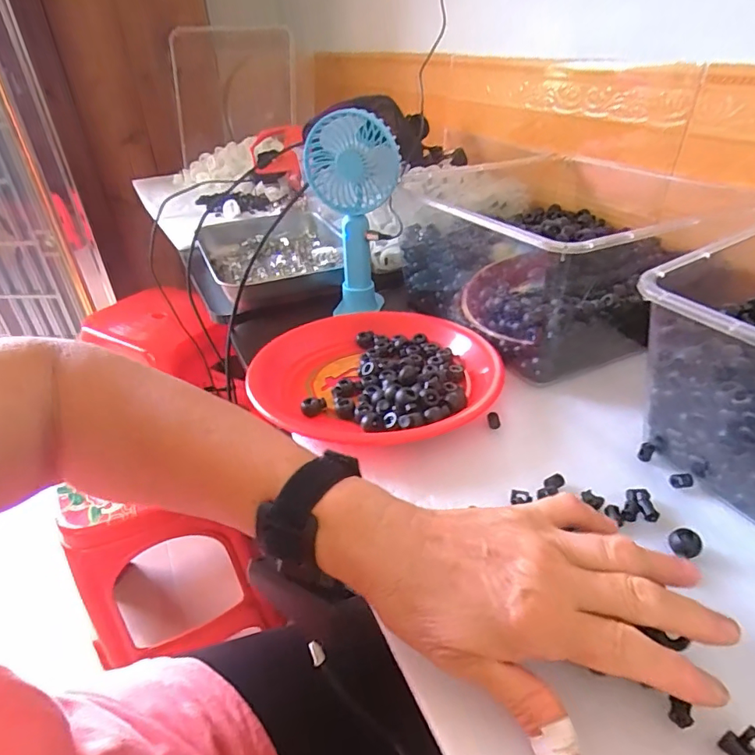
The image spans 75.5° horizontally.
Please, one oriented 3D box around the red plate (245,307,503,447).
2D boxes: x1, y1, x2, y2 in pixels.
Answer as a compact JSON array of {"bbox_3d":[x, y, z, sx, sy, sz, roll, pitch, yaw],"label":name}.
[{"bbox_3d":[0.002,-0.010,0.469,0.223,0.039,0.223,-1,35,1],"label":"red plate"}]

